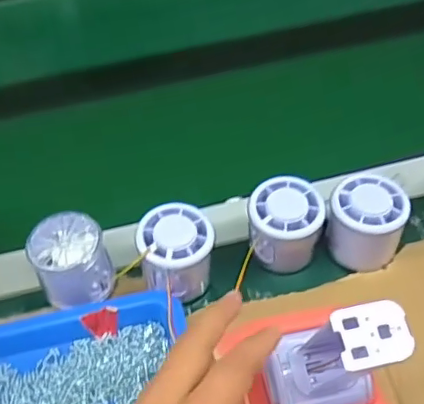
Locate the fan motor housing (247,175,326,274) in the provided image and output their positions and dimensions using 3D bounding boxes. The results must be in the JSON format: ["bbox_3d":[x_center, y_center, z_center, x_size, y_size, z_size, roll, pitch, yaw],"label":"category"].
[{"bbox_3d":[0.057,0.018,0.443,0.059,0.052,0.058,-4,57,1],"label":"fan motor housing"}]

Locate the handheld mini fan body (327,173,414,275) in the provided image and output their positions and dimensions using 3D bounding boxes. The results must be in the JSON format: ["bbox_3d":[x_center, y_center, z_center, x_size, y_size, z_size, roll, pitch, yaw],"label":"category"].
[{"bbox_3d":[0.121,0.014,0.438,0.056,0.047,0.060,-1,53,2],"label":"handheld mini fan body"}]

